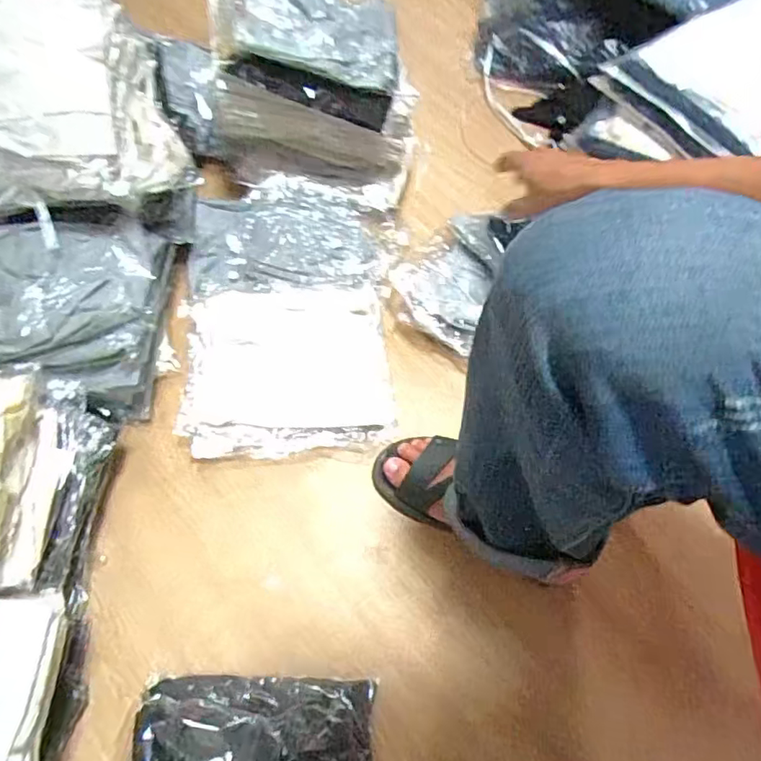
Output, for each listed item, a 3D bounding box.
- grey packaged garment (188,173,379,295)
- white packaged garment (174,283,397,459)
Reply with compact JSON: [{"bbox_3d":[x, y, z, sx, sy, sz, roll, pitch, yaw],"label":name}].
[{"bbox_3d":[-0.132,-0.195,0.799,0.279,0.049,0.182,2,65,-3],"label":"grey packaged garment"},{"bbox_3d":[-0.121,-0.015,0.725,0.257,0.059,0.211,-7,66,-6],"label":"white packaged garment"}]

